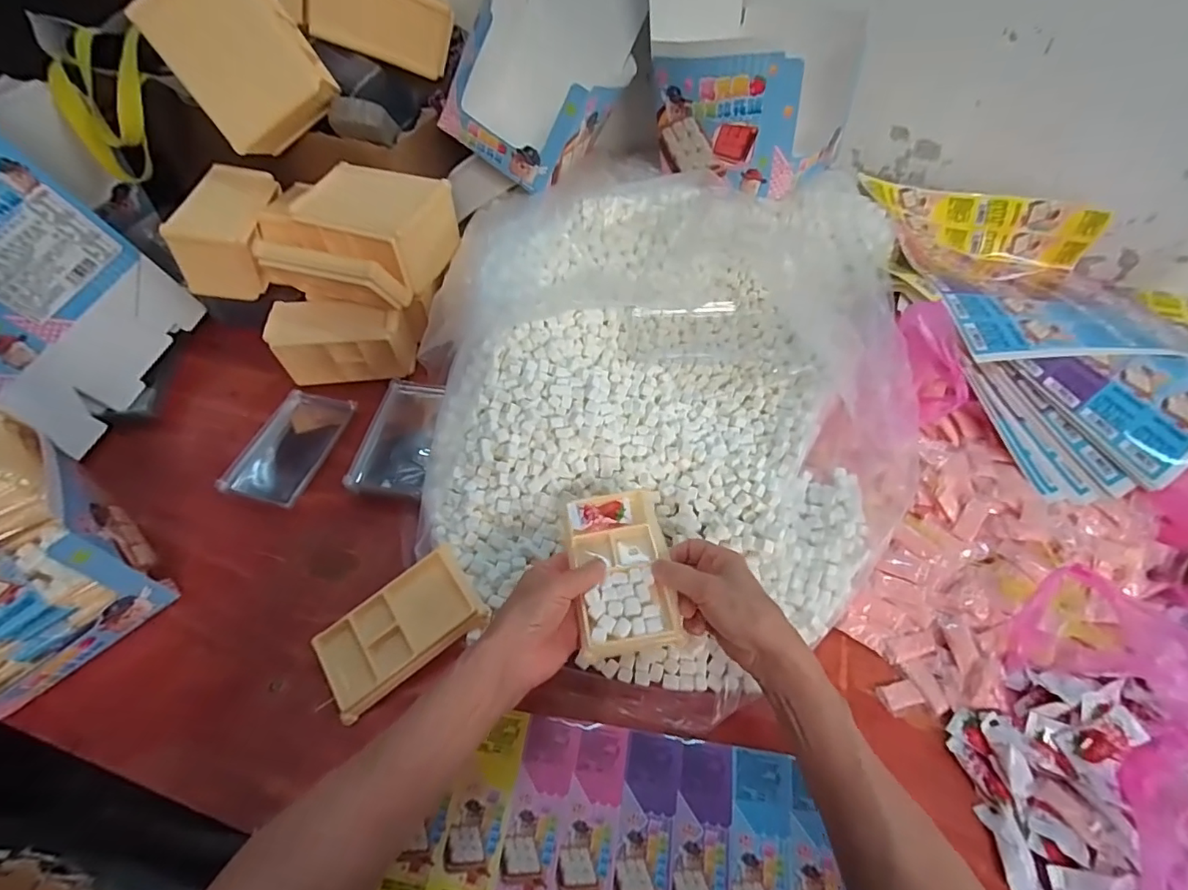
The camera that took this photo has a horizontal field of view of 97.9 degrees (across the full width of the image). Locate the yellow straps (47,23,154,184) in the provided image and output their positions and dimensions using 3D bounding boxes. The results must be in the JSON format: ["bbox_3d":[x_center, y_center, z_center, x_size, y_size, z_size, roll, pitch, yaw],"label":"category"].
[{"bbox_3d":[-0.535,-0.380,0.578,0.114,0.128,0.102,37,62,23],"label":"yellow straps"}]

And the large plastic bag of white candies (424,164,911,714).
[{"bbox_3d":[0.077,-0.072,0.542,0.465,0.115,0.564,10,55,7],"label":"large plastic bag of white candies"}]

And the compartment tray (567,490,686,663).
[{"bbox_3d":[0.022,0.099,0.422,0.079,0.012,0.133,-6,58,-2],"label":"compartment tray"}]

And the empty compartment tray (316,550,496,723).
[{"bbox_3d":[-0.164,0.155,0.433,0.135,0.014,0.076,-37,65,-8],"label":"empty compartment tray"}]

